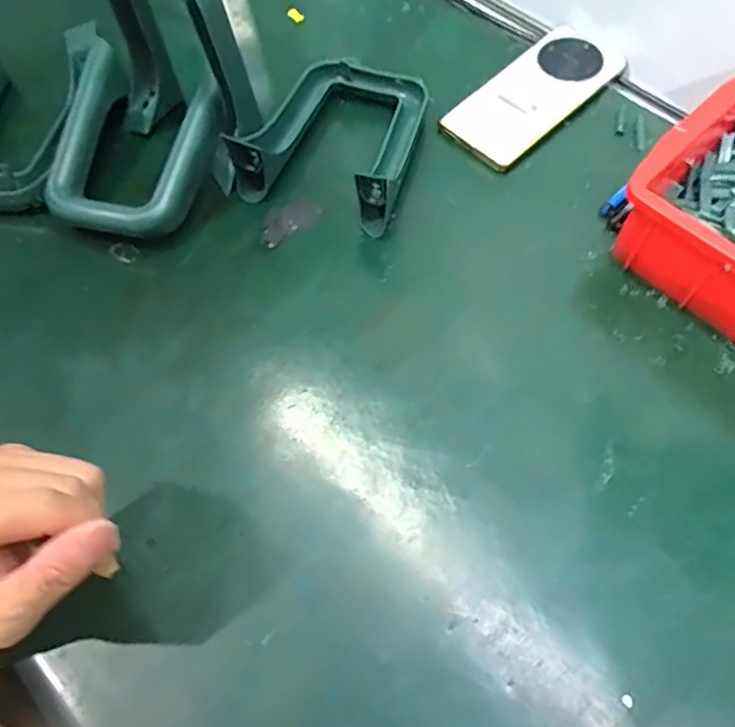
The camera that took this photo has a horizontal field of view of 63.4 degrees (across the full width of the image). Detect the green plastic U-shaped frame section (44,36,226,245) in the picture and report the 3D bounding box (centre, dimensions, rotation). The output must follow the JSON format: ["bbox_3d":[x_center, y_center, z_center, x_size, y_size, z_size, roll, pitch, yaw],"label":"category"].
[{"bbox_3d":[-0.182,-0.169,0.470,0.118,0.055,0.149,12,65,7],"label":"green plastic U-shaped frame section"}]

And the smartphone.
[{"bbox_3d":[0.142,-0.230,0.507,0.164,0.017,0.073,-42,70,-17],"label":"smartphone"}]

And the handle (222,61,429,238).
[{"bbox_3d":[-0.023,-0.192,0.480,0.126,0.048,0.158,15,65,9],"label":"handle"}]

